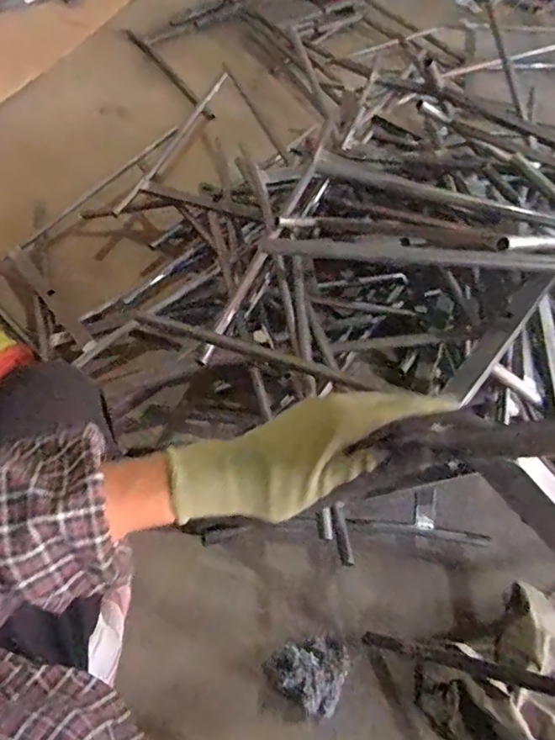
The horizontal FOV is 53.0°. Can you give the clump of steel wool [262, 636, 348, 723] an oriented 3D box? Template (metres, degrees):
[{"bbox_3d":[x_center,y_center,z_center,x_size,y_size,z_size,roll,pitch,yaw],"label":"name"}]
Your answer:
[{"bbox_3d":[0.043,0.422,0.793,0.109,0.095,0.097,25,59,15],"label":"clump of steel wool"}]

